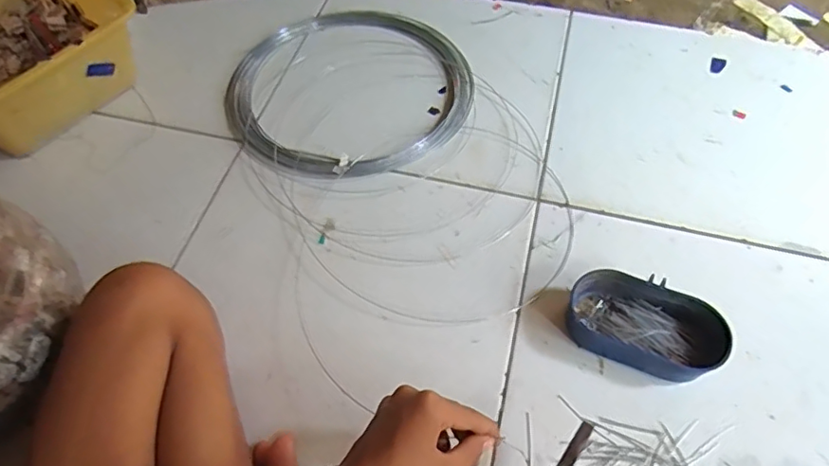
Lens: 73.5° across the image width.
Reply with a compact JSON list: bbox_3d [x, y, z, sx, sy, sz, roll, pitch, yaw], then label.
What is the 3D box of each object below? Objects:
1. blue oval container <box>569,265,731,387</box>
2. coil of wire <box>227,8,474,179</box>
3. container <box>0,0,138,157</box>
[{"bbox_3d":[0.237,0.095,0.576,0.148,0.049,0.084,23,61,14],"label":"blue oval container"},{"bbox_3d":[-0.087,-0.217,0.789,0.354,0.012,0.329,0,58,0],"label":"coil of wire"},{"bbox_3d":[-0.533,-0.247,0.749,0.280,0.112,0.273,38,66,21],"label":"container"}]

